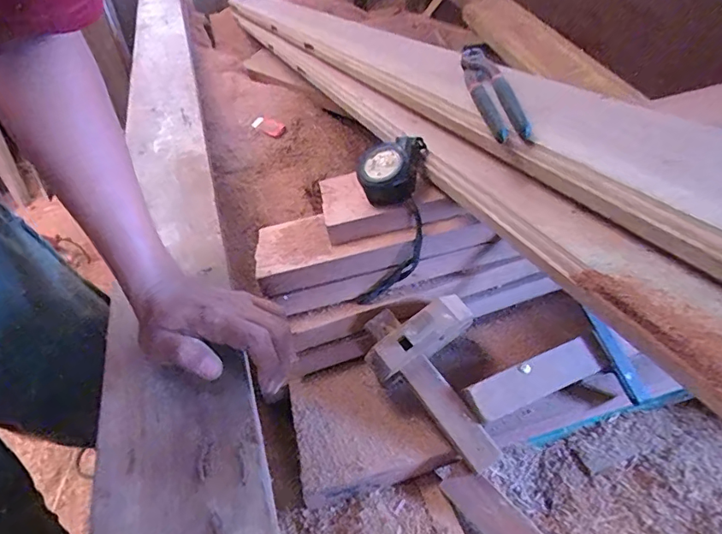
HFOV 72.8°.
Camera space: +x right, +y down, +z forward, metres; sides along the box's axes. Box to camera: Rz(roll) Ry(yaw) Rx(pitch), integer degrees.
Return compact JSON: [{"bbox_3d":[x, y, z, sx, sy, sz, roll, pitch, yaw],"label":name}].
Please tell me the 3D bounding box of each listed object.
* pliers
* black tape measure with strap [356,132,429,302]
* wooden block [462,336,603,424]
[{"bbox_3d":[0.120,-0.170,0.461,0.028,0.026,0.217,-1,43,2],"label":"pliers"},{"bbox_3d":[0.030,-0.046,0.482,0.066,0.165,0.044,1,4,3],"label":"black tape measure with strap"},{"bbox_3d":[0.149,0.094,0.421,0.121,0.016,0.034,-17,45,-15],"label":"wooden block"}]

